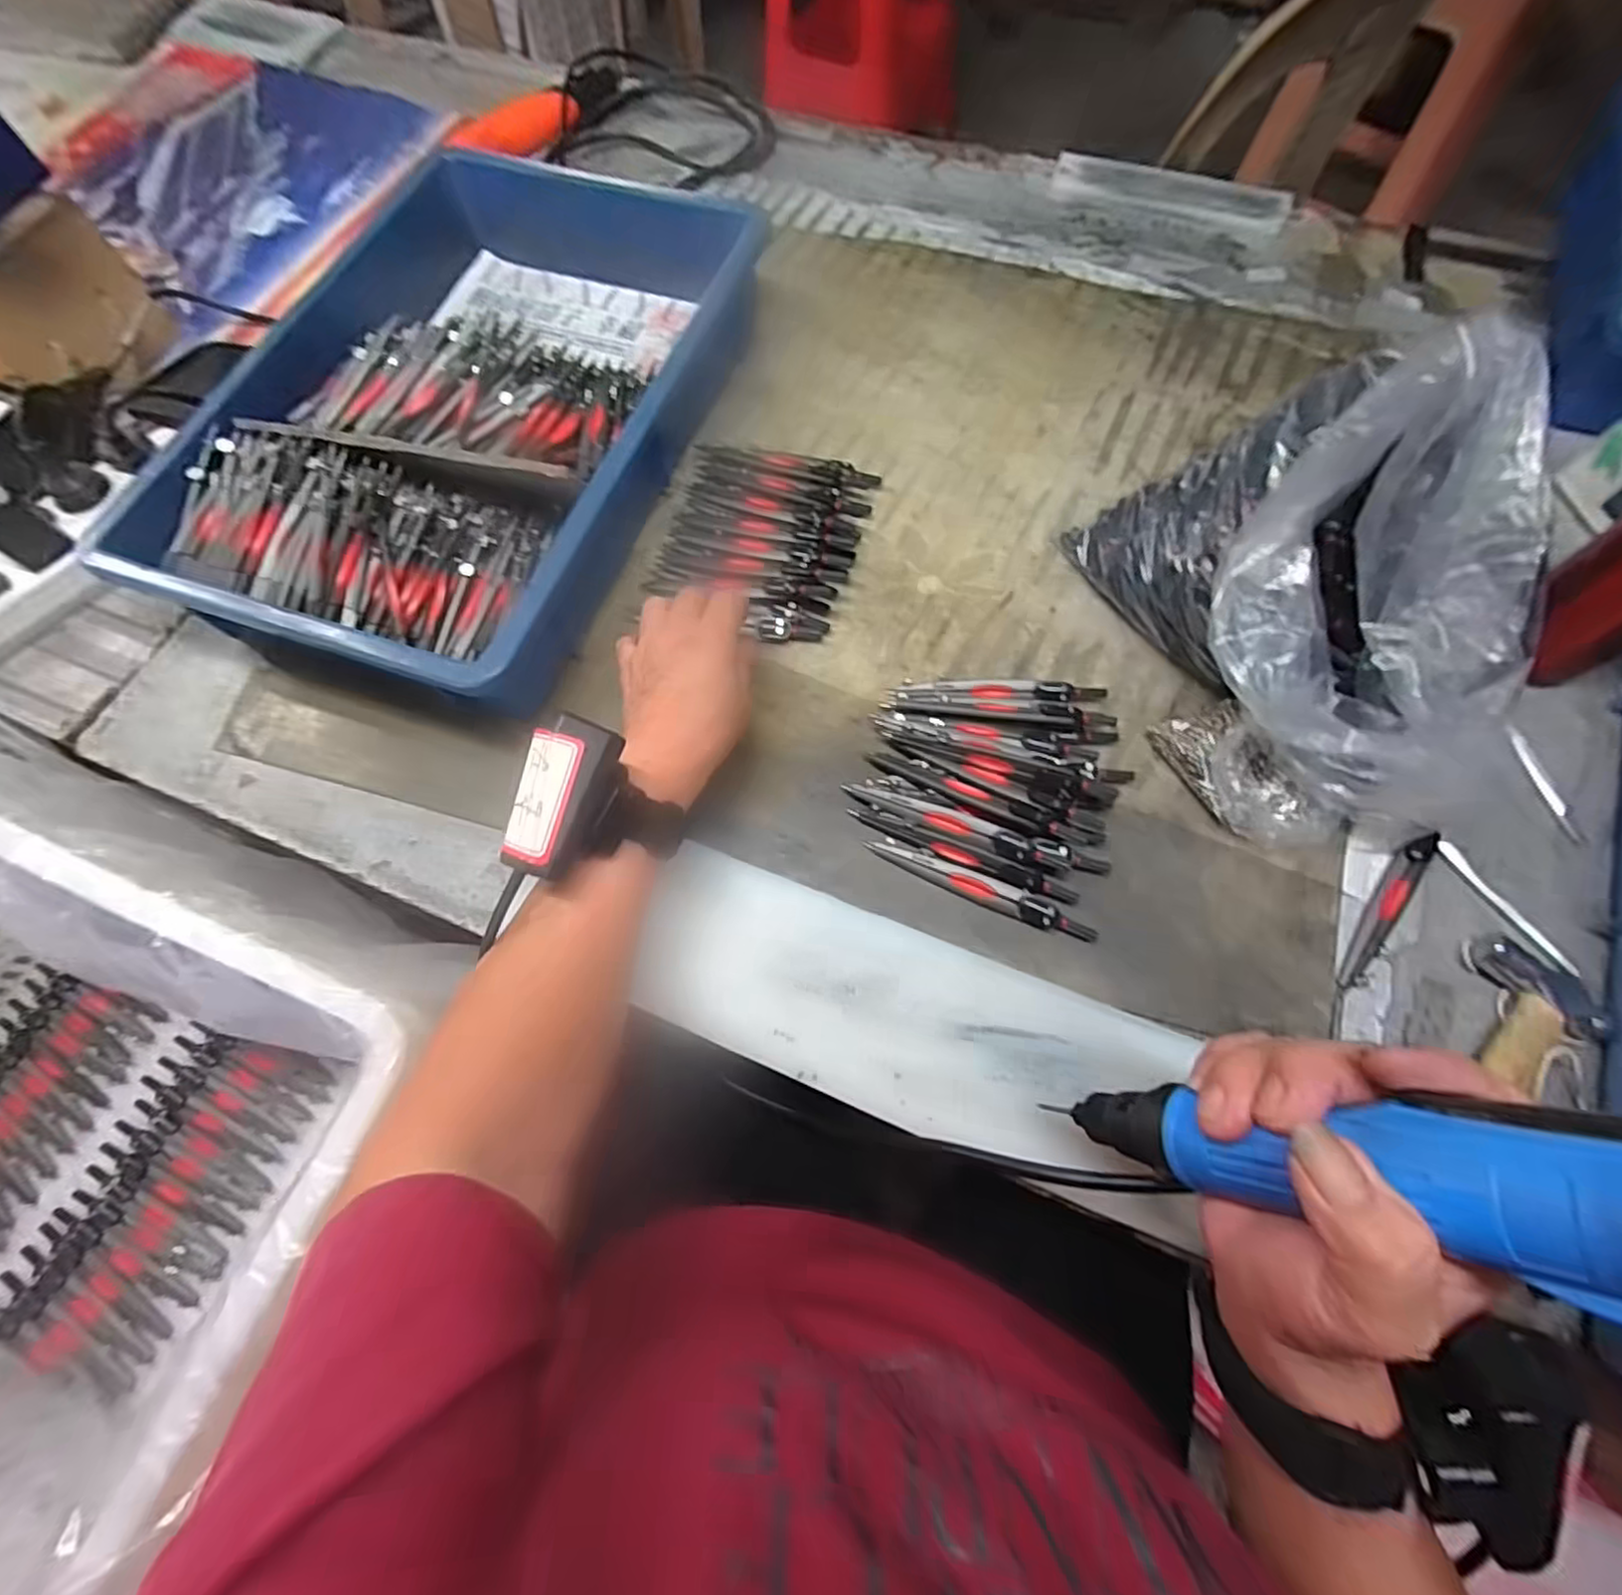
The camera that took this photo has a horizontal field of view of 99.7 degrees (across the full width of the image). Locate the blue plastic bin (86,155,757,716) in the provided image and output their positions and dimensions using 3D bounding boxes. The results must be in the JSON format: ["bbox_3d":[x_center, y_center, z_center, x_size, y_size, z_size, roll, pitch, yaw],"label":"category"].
[{"bbox_3d":[-0.231,-0.277,0.487,0.284,0.072,0.436,19,71,9],"label":"blue plastic bin"}]

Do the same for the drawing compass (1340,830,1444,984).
[{"bbox_3d":[0.318,0.061,0.373,0.016,0.012,0.103,36,75,15],"label":"drawing compass"}]

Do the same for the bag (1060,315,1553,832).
[{"bbox_3d":[0.278,-0.118,0.346,0.146,0.198,0.244,-17,69,-4],"label":"bag"}]

